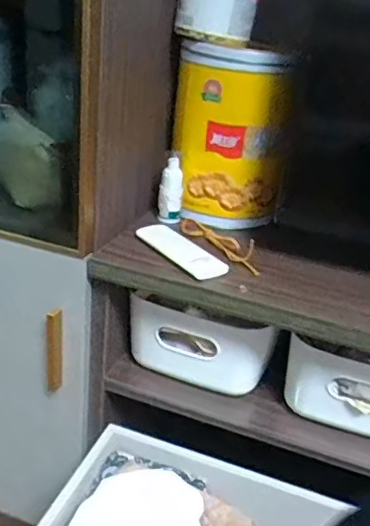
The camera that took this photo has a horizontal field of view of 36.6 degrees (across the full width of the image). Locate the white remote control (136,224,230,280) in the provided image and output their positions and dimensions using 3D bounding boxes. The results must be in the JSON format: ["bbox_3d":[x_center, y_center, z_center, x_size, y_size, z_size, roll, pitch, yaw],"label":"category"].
[{"bbox_3d":[-0.007,-0.017,0.688,0.044,0.013,0.136,-14,33,-36],"label":"white remote control"}]

